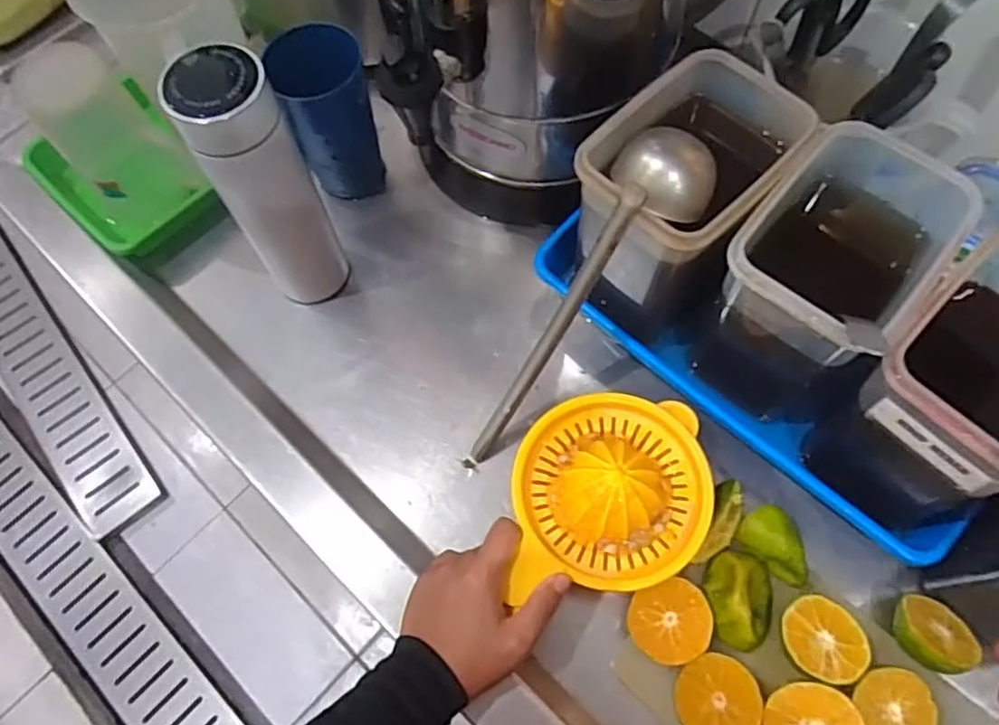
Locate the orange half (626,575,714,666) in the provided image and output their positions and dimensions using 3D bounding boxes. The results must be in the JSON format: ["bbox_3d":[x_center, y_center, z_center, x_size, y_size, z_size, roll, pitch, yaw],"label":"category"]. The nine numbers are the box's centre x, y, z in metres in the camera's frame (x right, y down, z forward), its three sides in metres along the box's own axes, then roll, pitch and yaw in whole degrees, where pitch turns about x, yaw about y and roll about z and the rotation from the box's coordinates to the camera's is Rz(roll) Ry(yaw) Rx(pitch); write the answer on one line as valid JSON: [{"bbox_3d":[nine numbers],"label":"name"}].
[{"bbox_3d":[0.115,0.179,0.465,0.052,0.037,0.050,-1,67,2],"label":"orange half"}]

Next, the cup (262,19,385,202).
[{"bbox_3d":[-0.141,-0.210,0.577,0.068,0.139,0.068,-1,67,2],"label":"cup"}]

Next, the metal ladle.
[{"bbox_3d":[0.050,-0.028,0.468,0.054,0.274,0.036,41,32,17],"label":"metal ladle"}]

